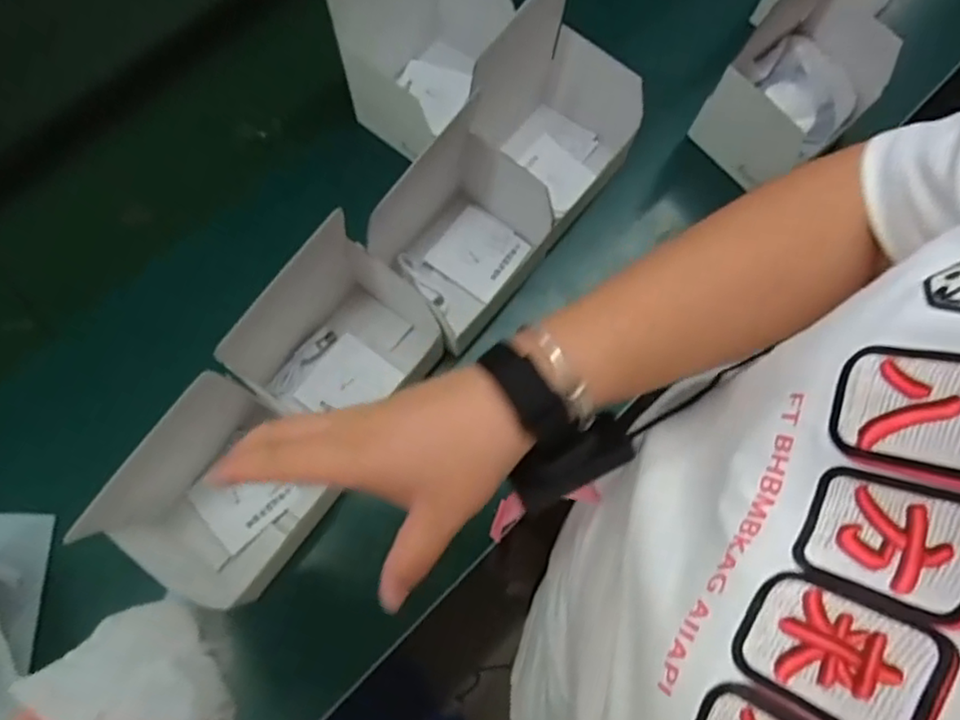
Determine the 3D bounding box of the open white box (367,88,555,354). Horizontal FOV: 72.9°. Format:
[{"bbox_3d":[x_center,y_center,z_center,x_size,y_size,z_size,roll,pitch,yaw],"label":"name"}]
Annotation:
[{"bbox_3d":[-0.019,-0.118,0.629,0.122,0.101,0.160,39,78,13],"label":"open white box"}]

